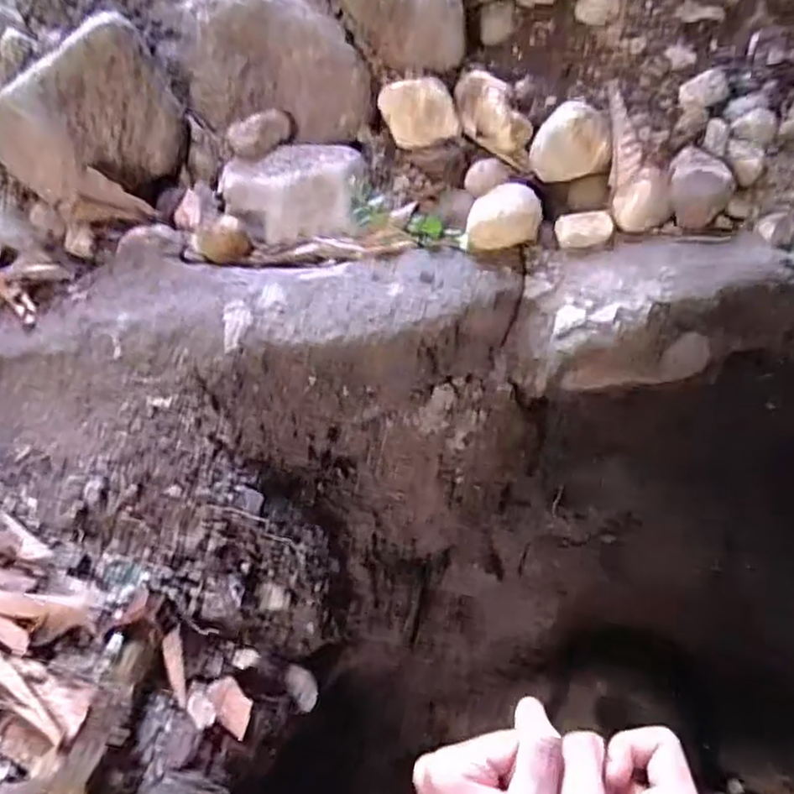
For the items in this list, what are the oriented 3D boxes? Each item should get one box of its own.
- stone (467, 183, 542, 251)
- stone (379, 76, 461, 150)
[{"bbox_3d":[0.106,-0.175,0.665,0.073,0.052,0.056,2,49,6],"label":"stone"},{"bbox_3d":[0.024,-0.309,0.720,0.078,0.050,0.061,-7,49,-2],"label":"stone"}]

